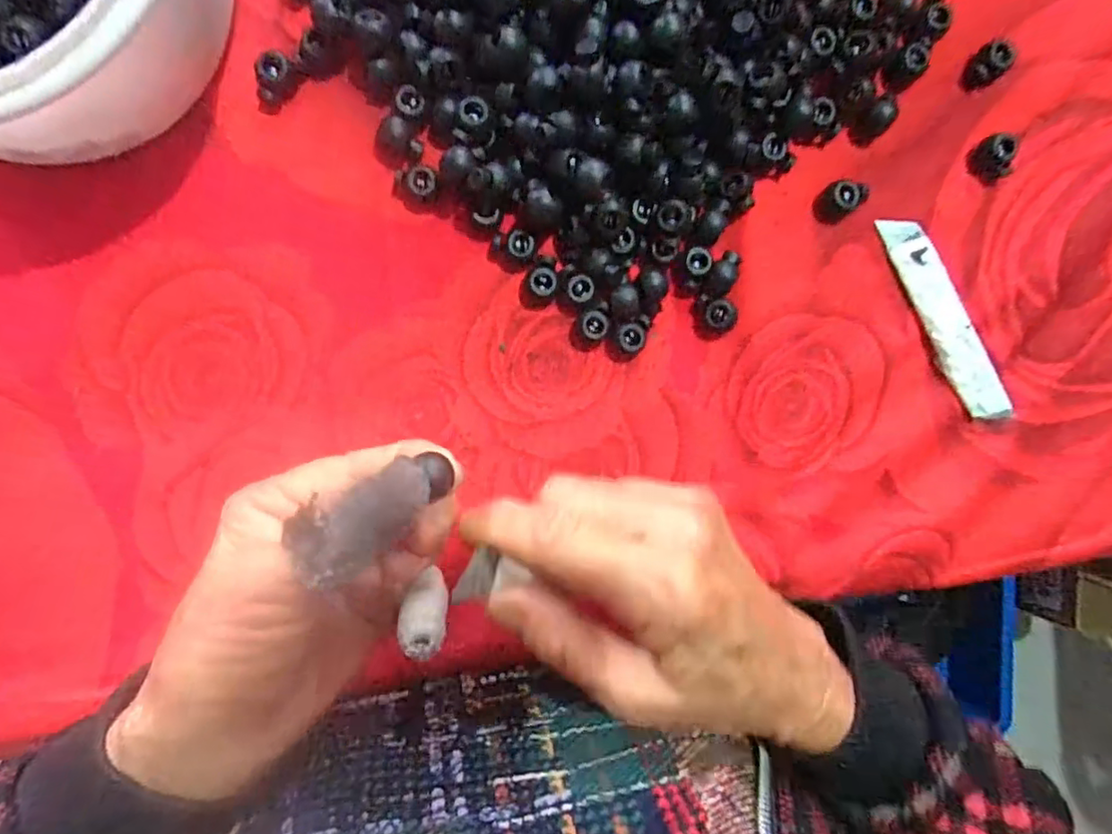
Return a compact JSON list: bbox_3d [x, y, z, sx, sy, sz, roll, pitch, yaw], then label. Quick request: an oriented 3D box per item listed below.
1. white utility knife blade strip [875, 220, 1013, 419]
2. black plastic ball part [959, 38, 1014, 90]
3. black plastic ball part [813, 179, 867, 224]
[{"bbox_3d":[0.177,-0.045,0.273,0.021,0.004,0.101,-25,92,5],"label":"white utility knife blade strip"},{"bbox_3d":[0.192,-0.156,0.267,0.014,0.010,0.017,41,89,-7],"label":"black plastic ball part"},{"bbox_3d":[0.125,-0.095,0.265,0.019,0.012,0.016,-43,96,-1],"label":"black plastic ball part"}]

